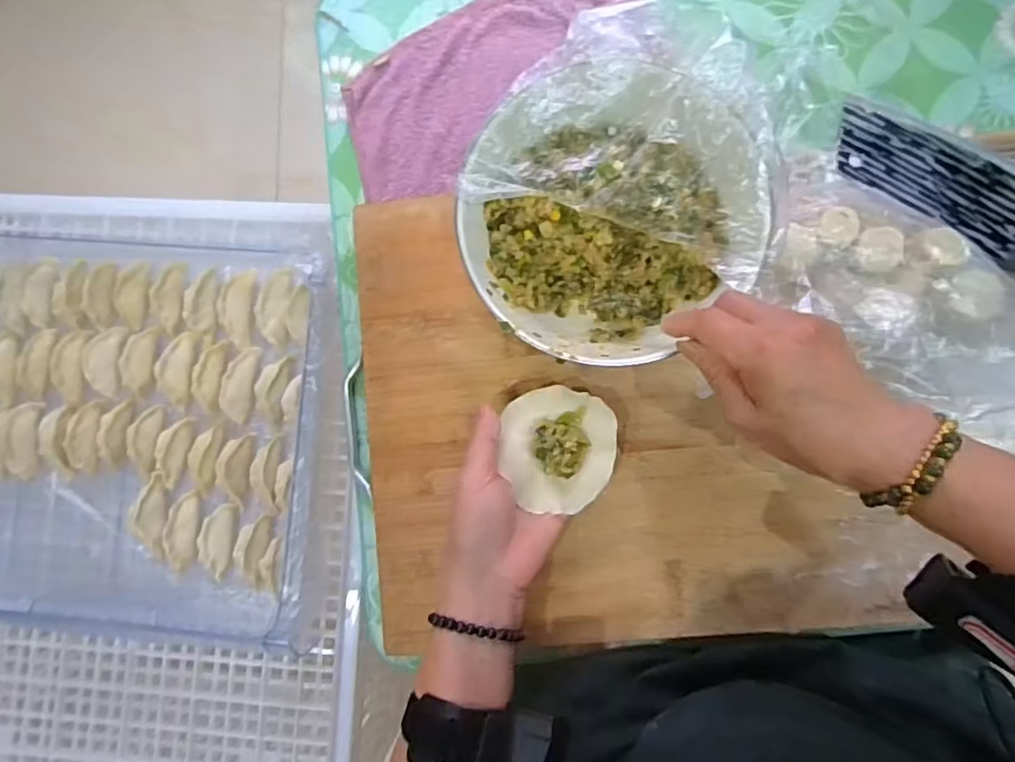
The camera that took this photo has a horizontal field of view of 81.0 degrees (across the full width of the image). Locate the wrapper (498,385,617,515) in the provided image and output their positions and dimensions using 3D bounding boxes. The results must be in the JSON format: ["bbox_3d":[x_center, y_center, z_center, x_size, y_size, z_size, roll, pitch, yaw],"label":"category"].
[{"bbox_3d":[0.036,0.046,0.404,0.075,0.021,0.082,-2,86,4],"label":"wrapper"}]

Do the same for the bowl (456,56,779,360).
[{"bbox_3d":[0.066,-0.110,0.418,0.188,0.086,0.184,0,86,4],"label":"bowl"}]

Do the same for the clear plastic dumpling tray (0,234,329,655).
[{"bbox_3d":[-0.375,0.053,0.583,0.406,0.056,0.386,4,86,4],"label":"clear plastic dumpling tray"}]

